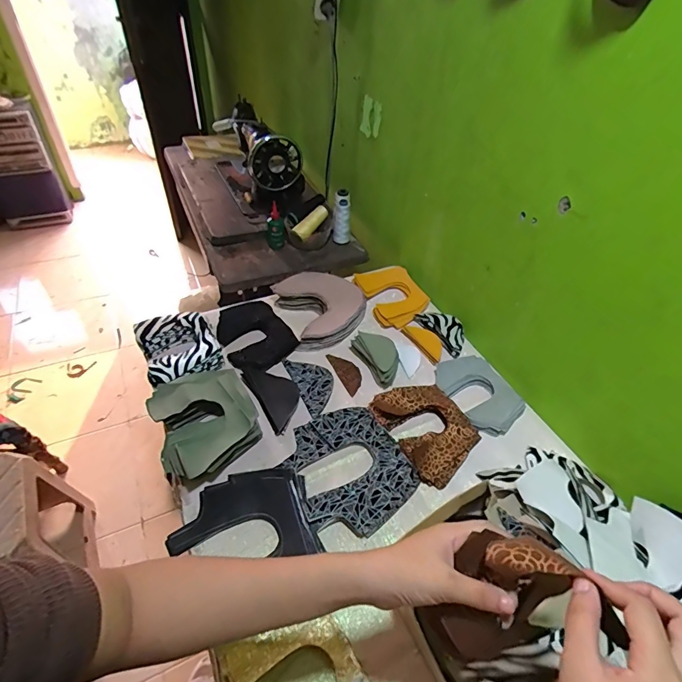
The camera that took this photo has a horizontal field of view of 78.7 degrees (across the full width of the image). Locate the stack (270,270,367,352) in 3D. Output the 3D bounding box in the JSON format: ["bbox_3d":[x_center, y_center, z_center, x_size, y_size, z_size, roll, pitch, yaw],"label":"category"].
[{"bbox_3d":[-0.036,-0.078,0.880,0.173,0.043,0.174,-17,49,-21],"label":"stack"}]

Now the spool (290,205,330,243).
[{"bbox_3d":[-0.076,-0.306,1.080,0.036,0.035,0.118,34,71,26],"label":"spool"}]

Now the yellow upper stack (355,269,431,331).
[{"bbox_3d":[0.118,-0.104,0.940,0.134,0.029,0.164,-17,49,-21],"label":"yellow upper stack"}]

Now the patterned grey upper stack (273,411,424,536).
[{"bbox_3d":[0.010,0.189,0.637,0.172,0.013,0.198,-20,50,-23],"label":"patterned grey upper stack"}]

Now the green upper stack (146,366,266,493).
[{"bbox_3d":[-0.221,0.120,0.666,0.151,0.043,0.184,-27,53,-28],"label":"green upper stack"}]

